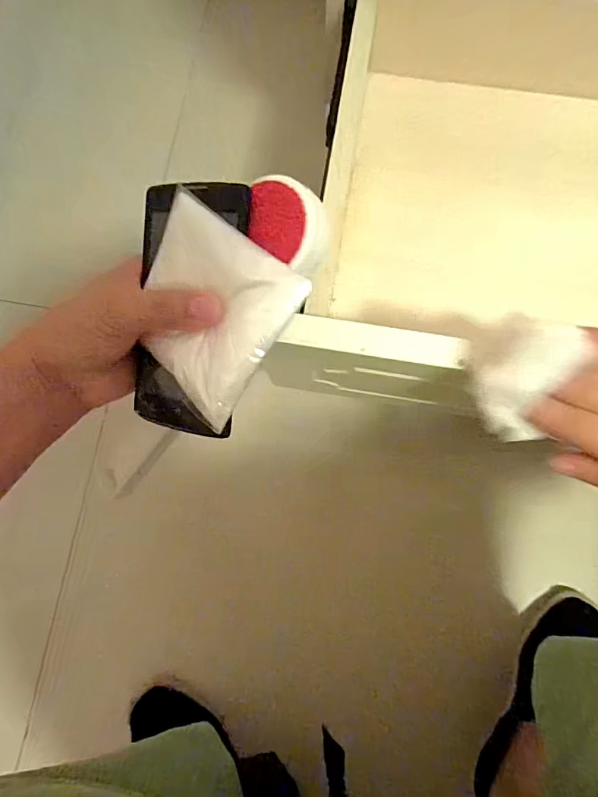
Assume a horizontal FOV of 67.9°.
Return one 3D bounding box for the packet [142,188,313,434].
[{"bbox_3d":[-0.047,-0.043,0.221,0.082,0.007,0.083,39,105,16],"label":"packet"}]

